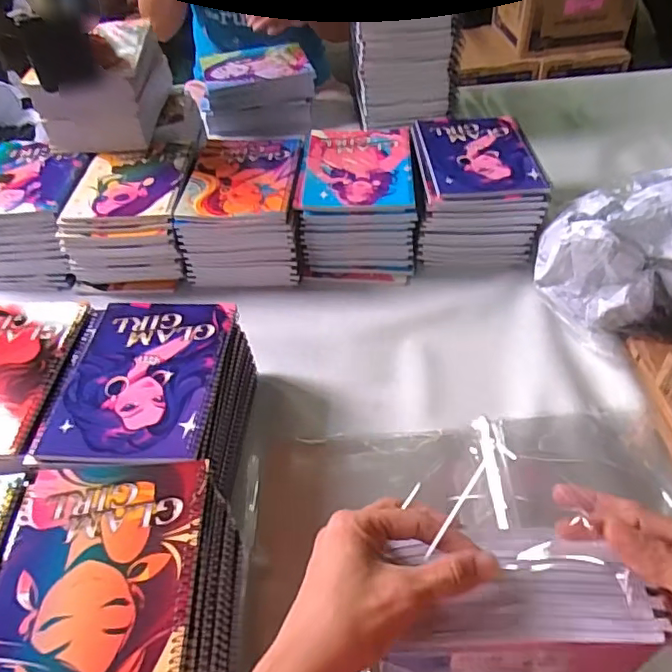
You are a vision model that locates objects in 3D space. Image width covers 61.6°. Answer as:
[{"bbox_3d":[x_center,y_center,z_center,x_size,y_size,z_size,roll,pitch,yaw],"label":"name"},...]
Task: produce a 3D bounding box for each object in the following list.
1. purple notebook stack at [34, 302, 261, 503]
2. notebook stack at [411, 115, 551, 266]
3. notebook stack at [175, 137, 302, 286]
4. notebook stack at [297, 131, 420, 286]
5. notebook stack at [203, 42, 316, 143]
[{"bbox_3d":[-0.188,0.070,0.596,0.165,0.100,0.205,1,47,6],"label":"purple notebook stack"},{"bbox_3d":[0.198,-0.211,0.828,0.166,0.127,0.213,-3,48,3],"label":"notebook stack"},{"bbox_3d":[-0.127,-0.189,0.833,0.158,0.118,0.205,-2,49,5],"label":"notebook stack"},{"bbox_3d":[0.038,-0.193,0.835,0.167,0.129,0.219,1,49,7],"label":"notebook stack"},{"bbox_3d":[-0.151,-0.459,1.080,0.204,0.119,0.132,-10,47,-5],"label":"notebook stack"}]

